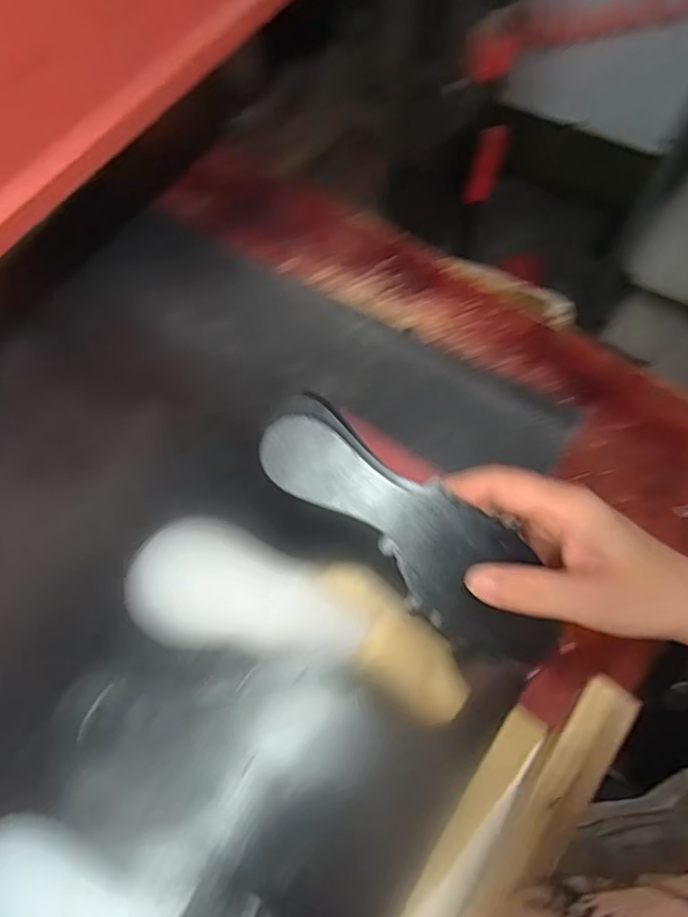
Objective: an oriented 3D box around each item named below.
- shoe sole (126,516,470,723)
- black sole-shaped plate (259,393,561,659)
[{"bbox_3d":[-0.026,0.098,0.366,0.215,0.023,0.072,21,70,-3],"label":"shoe sole"},{"bbox_3d":[0.031,0.035,0.287,0.164,0.013,0.055,34,94,6],"label":"black sole-shaped plate"}]

